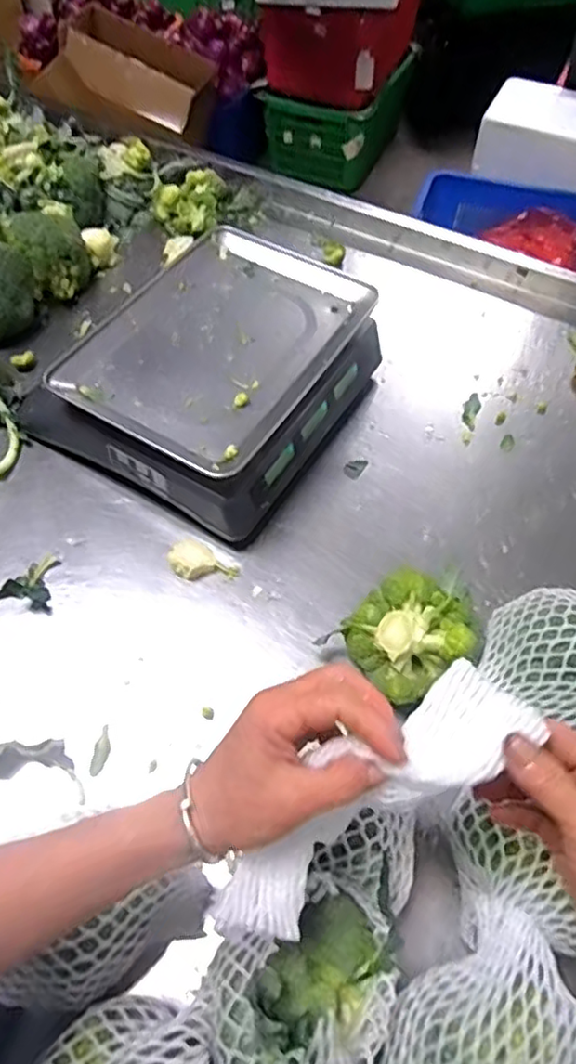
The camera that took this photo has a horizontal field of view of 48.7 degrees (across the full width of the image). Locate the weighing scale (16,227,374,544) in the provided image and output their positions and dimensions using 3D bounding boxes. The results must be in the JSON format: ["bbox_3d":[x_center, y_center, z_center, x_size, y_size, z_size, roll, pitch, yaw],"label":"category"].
[{"bbox_3d":[-0.101,-0.196,0.757,0.331,0.118,0.333,29,63,16],"label":"weighing scale"}]

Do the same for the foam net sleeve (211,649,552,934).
[{"bbox_3d":[0.044,0.143,0.345,0.202,0.043,0.061,-37,65,-9],"label":"foam net sleeve"}]

